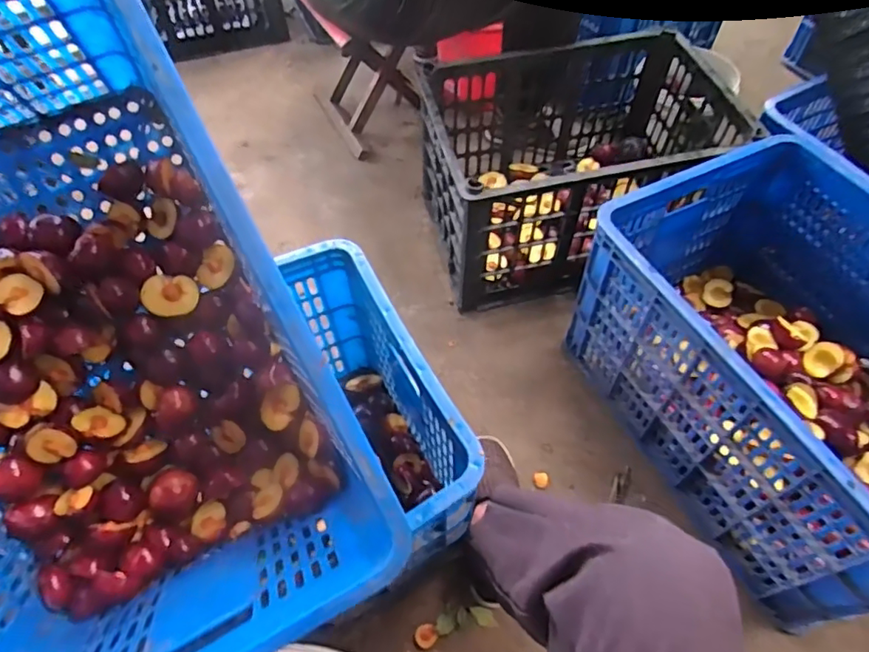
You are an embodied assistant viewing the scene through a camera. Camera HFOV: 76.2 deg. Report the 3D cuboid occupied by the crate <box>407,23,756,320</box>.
[{"bbox_3d":[0.238,-0.289,1.011,0.485,0.285,0.347,-13,58,-8],"label":"crate"}]

